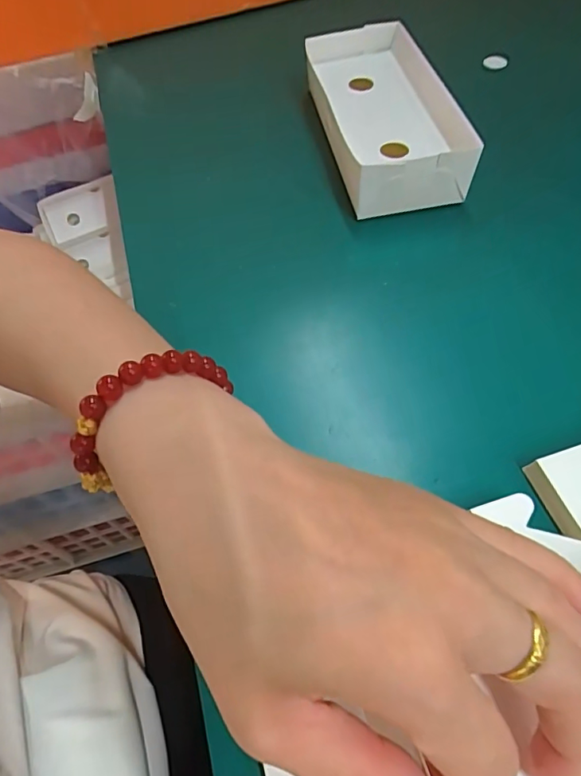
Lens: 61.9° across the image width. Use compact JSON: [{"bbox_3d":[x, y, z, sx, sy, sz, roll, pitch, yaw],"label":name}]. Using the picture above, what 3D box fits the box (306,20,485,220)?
[{"bbox_3d":[0.067,-0.205,0.362,0.090,0.041,0.186,-7,57,0],"label":"box"}]

